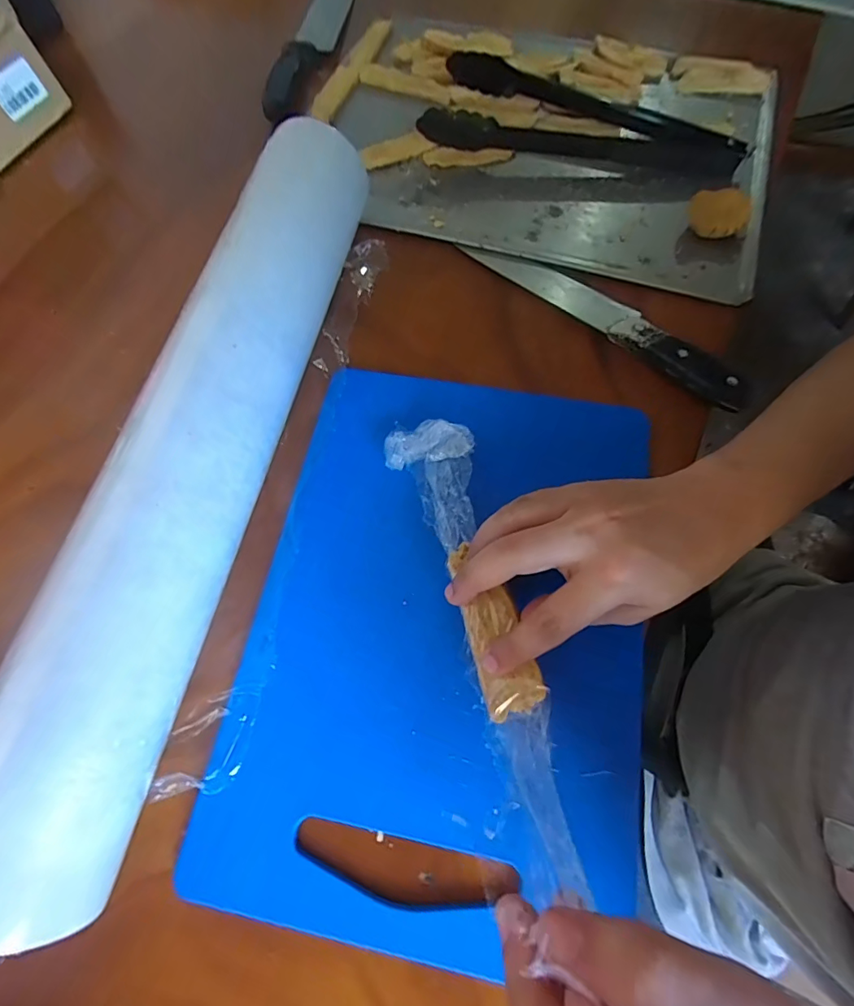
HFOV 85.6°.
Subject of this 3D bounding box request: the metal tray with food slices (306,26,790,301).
[{"bbox_3d":[0.108,-0.373,0.445,0.435,0.030,0.321,19,70,9],"label":"metal tray with food slices"}]

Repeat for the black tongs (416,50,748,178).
[{"bbox_3d":[0.148,-0.360,0.433,0.286,0.037,0.101,13,70,7],"label":"black tongs"}]

